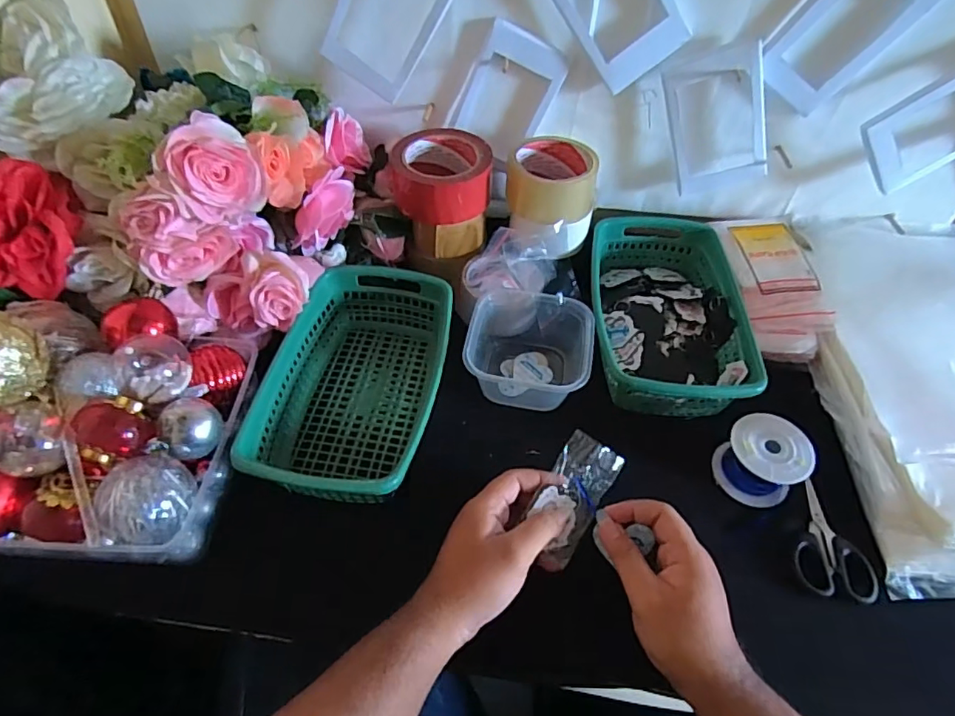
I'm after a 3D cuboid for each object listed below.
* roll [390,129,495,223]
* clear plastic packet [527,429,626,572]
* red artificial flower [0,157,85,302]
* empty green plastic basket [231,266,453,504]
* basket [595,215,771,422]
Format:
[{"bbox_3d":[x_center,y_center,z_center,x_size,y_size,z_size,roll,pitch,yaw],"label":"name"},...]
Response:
[{"bbox_3d":[-0.038,-0.193,0.583,0.103,0.055,0.097,-6,50,-7],"label":"roll"},{"bbox_3d":[0.072,0.112,0.431,0.047,0.005,0.103,33,83,1],"label":"clear plastic packet"},{"bbox_3d":[-0.401,-0.115,0.484,0.086,0.110,0.060,19,8,-22],"label":"red artificial flower"},{"bbox_3d":[-0.110,0.021,0.520,0.150,0.069,0.247,8,50,5],"label":"empty green plastic basket"},{"bbox_3d":[0.197,-0.051,0.580,0.150,0.058,0.238,4,50,2],"label":"basket"}]

